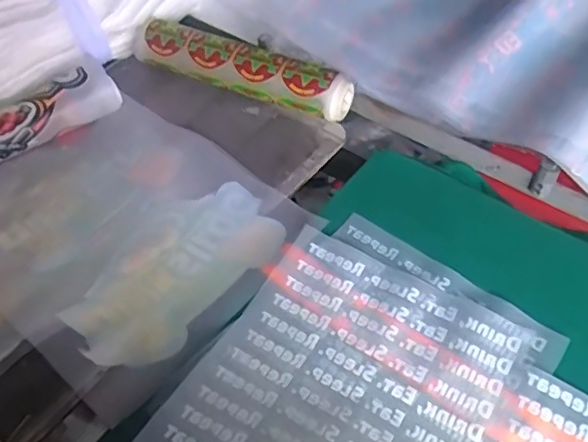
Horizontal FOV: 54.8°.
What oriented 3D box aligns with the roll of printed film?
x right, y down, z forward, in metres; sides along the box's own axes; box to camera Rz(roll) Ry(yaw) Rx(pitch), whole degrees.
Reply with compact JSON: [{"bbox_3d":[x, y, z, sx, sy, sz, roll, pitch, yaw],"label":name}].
[{"bbox_3d":[-0.084,-0.225,0.834,0.355,0.055,0.063,22,58,19],"label":"roll of printed film"}]

